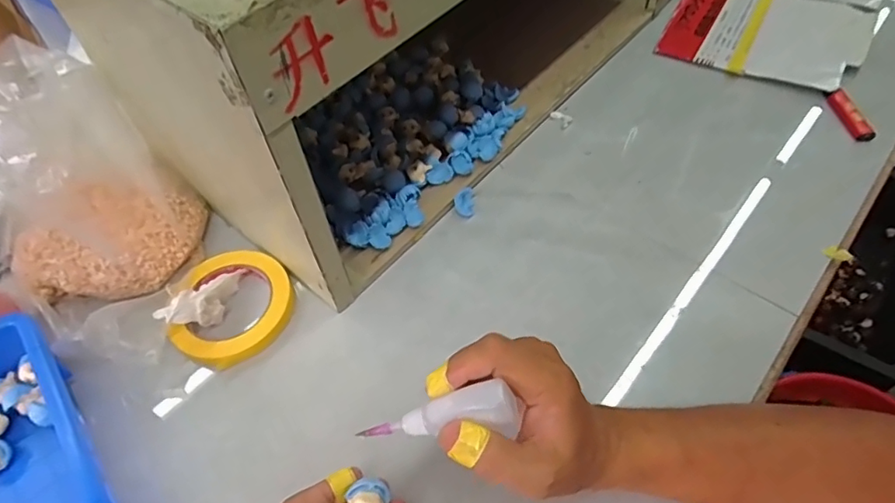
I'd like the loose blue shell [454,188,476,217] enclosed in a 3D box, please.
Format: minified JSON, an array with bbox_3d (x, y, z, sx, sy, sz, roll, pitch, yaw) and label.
[{"bbox_3d":[0.017,-0.050,0.554,0.020,0.017,0.027,3,54,7],"label":"loose blue shell"}]

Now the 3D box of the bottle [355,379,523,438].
[{"bbox_3d":[-0.005,0.098,0.318,0.097,0.021,0.024,-20,54,22],"label":"bottle"}]

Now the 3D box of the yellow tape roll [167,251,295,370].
[{"bbox_3d":[-0.198,0.047,0.494,0.104,0.016,0.108,-2,54,3],"label":"yellow tape roll"}]

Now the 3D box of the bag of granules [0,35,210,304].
[{"bbox_3d":[-0.319,-0.044,0.480,0.123,0.147,0.166,35,65,24],"label":"bag of granules"}]

